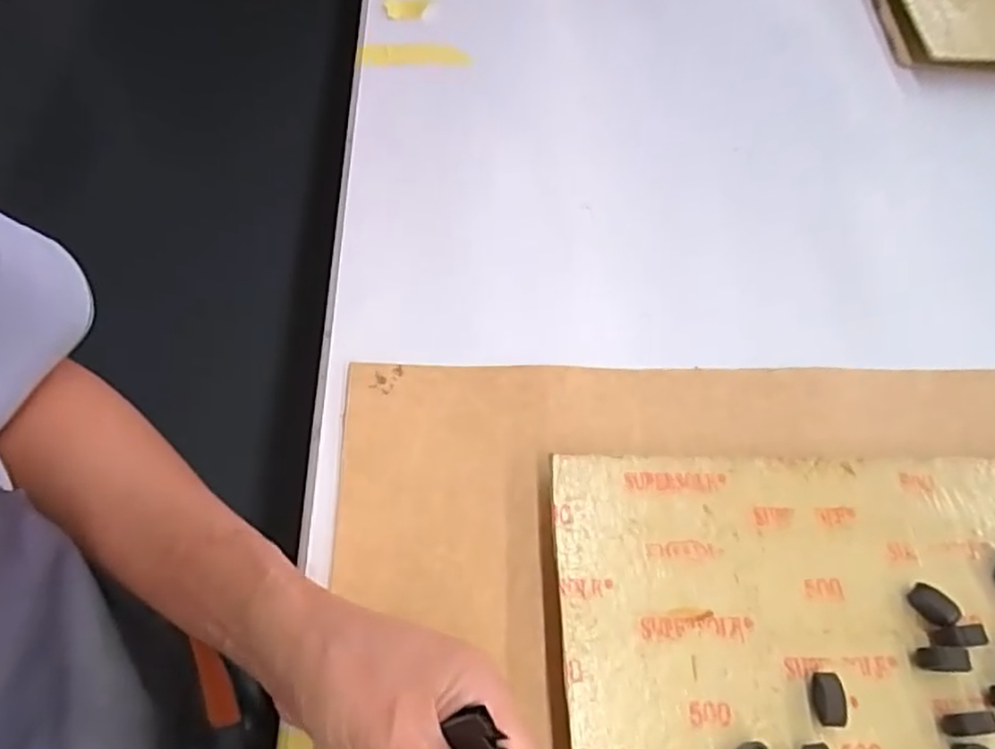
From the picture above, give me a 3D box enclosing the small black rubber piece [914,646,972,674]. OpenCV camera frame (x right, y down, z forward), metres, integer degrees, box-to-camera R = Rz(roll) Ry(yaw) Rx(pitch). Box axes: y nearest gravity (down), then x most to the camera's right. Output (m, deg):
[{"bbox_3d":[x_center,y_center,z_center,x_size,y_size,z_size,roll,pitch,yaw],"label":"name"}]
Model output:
[{"bbox_3d":[0.205,0.131,0.317,0.020,0.012,0.010,5,63,1],"label":"small black rubber piece"}]

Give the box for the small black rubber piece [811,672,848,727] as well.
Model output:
[{"bbox_3d":[0.149,0.146,0.309,0.014,0.010,0.022,8,63,3],"label":"small black rubber piece"}]

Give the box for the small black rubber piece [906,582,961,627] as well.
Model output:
[{"bbox_3d":[0.207,0.111,0.328,0.012,0.014,0.020,-38,70,-18],"label":"small black rubber piece"}]

